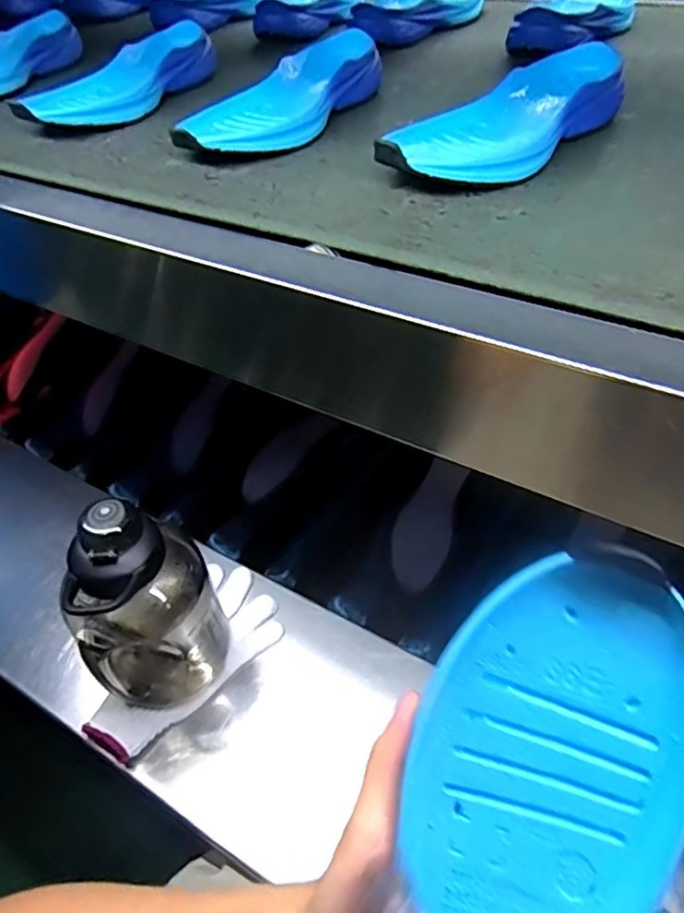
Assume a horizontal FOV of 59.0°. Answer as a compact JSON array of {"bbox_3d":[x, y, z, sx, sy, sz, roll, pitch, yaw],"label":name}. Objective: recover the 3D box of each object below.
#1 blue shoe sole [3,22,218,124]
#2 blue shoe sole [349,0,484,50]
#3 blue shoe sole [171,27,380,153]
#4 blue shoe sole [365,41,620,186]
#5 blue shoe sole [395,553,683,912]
[{"bbox_3d":[-0.224,-0.390,0.623,0.094,0.039,0.227,15,51,18],"label":"blue shoe sole"},{"bbox_3d":[0.110,-0.558,0.752,0.080,0.039,0.260,26,54,27],"label":"blue shoe sole"},{"bbox_3d":[-0.052,-0.326,0.550,0.100,0.043,0.241,20,52,23],"label":"blue shoe sole"},{"bbox_3d":[0.130,-0.263,0.473,0.250,0.037,0.096,-37,55,-25],"label":"blue shoe sole"},{"bbox_3d":[0.058,0.157,0.205,0.089,0.027,0.240,15,82,17],"label":"blue shoe sole"}]

